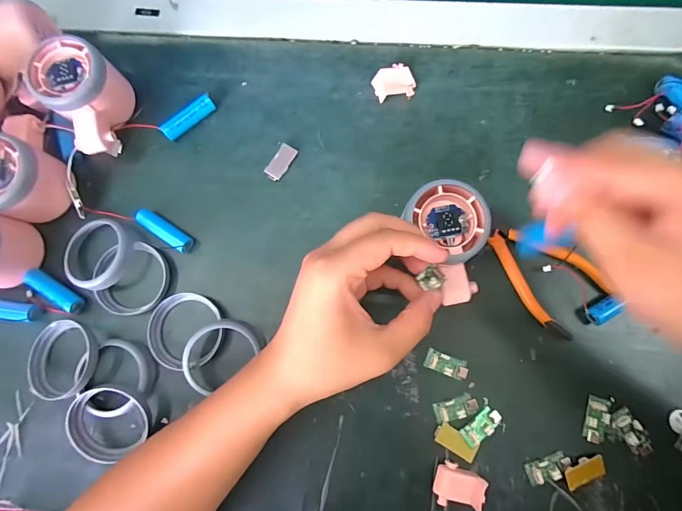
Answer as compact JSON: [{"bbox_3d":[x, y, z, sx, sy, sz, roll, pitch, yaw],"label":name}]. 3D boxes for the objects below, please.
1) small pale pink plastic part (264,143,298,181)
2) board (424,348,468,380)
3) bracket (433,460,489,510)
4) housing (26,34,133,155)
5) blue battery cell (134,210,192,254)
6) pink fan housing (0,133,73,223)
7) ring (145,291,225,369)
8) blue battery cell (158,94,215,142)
[{"bbox_3d":[-0.051,-0.079,0.312,0.016,0.004,0.032,30,85,7],"label":"small pale pink plastic part"},{"bbox_3d":[0.081,0.084,0.281,0.032,0.004,0.015,21,84,6],"label":"board"},{"bbox_3d":[0.083,0.165,0.261,0.032,0.016,0.029,13,83,5],"label":"bracket"},{"bbox_3d":[-0.209,-0.125,0.299,0.058,0.051,0.084,1,82,3],"label":"housing"},{"bbox_3d":[-0.146,-0.021,0.302,0.050,0.013,0.014,32,85,7],"label":"blue battery cell"},{"bbox_3d":[-0.249,-0.057,0.291,0.066,0.053,0.056,23,84,6],"label":"pink fan housing"},{"bbox_3d":[-0.122,0.060,0.291,0.057,0.012,0.058,0,82,3],"label":"ring"},{"bbox_3d":[-0.130,-0.117,0.316,0.048,0.014,0.012,-36,81,-2],"label":"blue battery cell"}]

